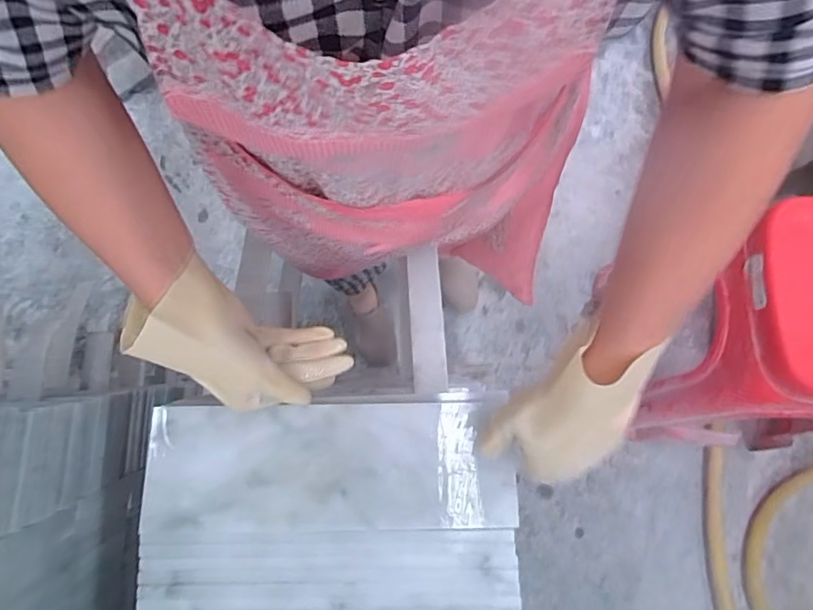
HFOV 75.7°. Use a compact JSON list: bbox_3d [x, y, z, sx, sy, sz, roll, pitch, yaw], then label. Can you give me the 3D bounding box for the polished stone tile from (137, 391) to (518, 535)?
[{"bbox_3d":[-0.064,0.131,0.433,0.297,0.016,0.104,-1,77,-1],"label":"polished stone tile"}]

